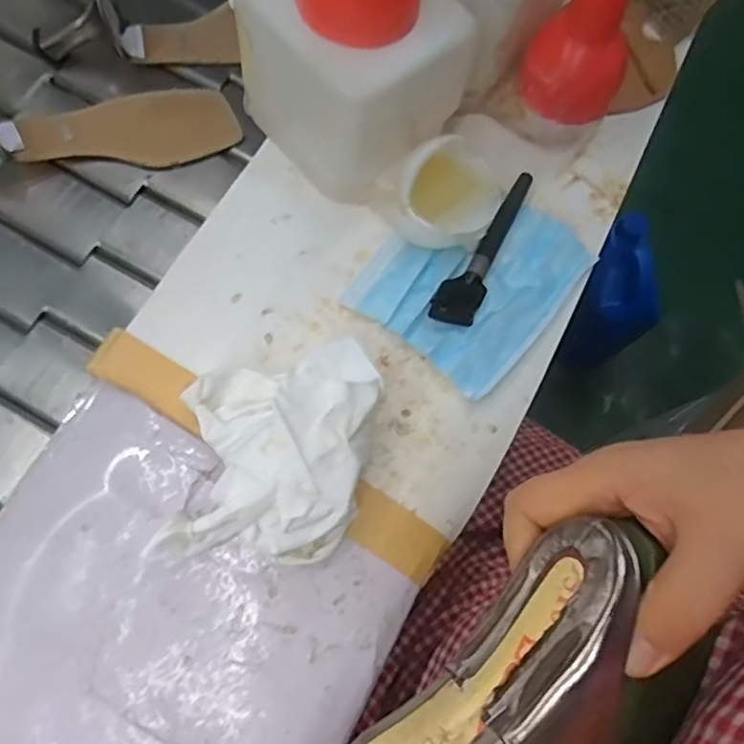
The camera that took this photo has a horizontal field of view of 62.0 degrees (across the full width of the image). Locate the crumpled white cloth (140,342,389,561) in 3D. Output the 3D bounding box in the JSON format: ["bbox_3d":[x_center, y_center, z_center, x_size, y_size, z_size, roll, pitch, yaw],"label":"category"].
[{"bbox_3d":[-0.059,0.045,0.365,0.113,0.057,0.130,6,73,-2],"label":"crumpled white cloth"}]

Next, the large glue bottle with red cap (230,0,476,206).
[{"bbox_3d":[-0.008,-0.216,0.359,0.108,0.220,0.121,-39,80,-14],"label":"large glue bottle with red cap"}]

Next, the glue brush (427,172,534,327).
[{"bbox_3d":[0.080,-0.090,0.440,0.030,0.013,0.136,26,72,4],"label":"glue brush"}]

